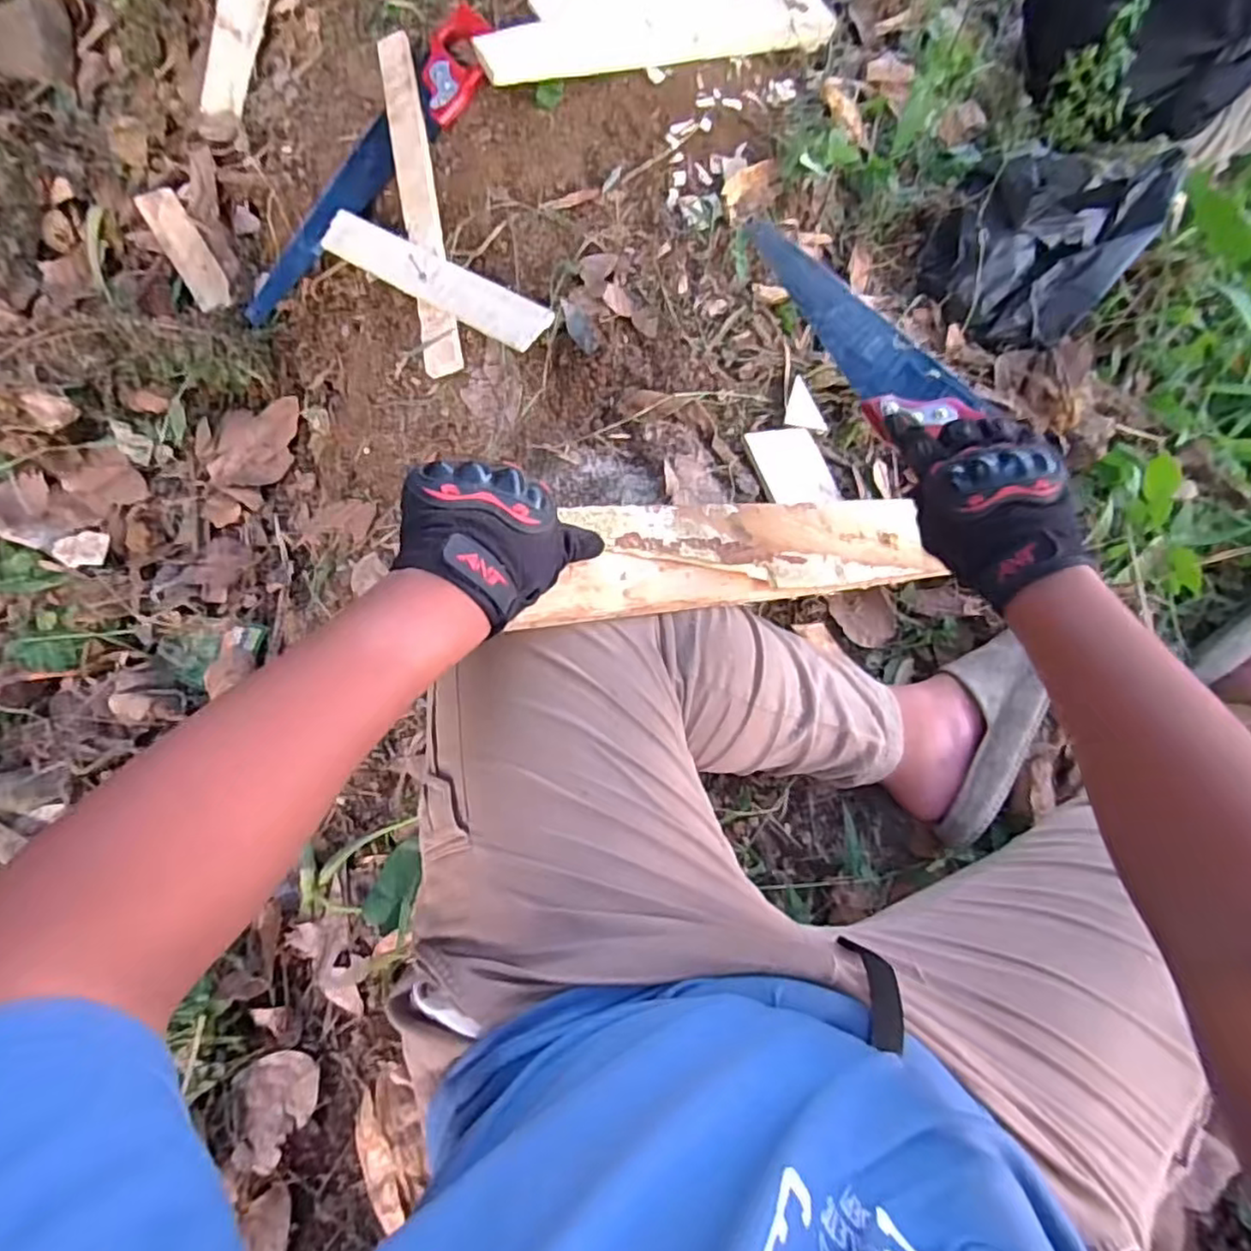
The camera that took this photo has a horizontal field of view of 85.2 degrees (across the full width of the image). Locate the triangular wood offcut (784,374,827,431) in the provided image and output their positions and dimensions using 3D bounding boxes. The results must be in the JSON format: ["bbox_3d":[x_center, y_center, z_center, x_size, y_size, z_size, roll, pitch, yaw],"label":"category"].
[{"bbox_3d":[0.218,-0.263,0.808,0.049,0.006,0.056,8,99,-5],"label":"triangular wood offcut"}]

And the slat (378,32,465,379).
[{"bbox_3d":[-0.240,-0.502,0.783,0.042,0.017,0.475,-12,75,-2],"label":"slat"}]

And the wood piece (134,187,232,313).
[{"bbox_3d":[-0.598,-0.513,0.925,0.054,0.026,0.179,-33,77,-8],"label":"wood piece"}]

